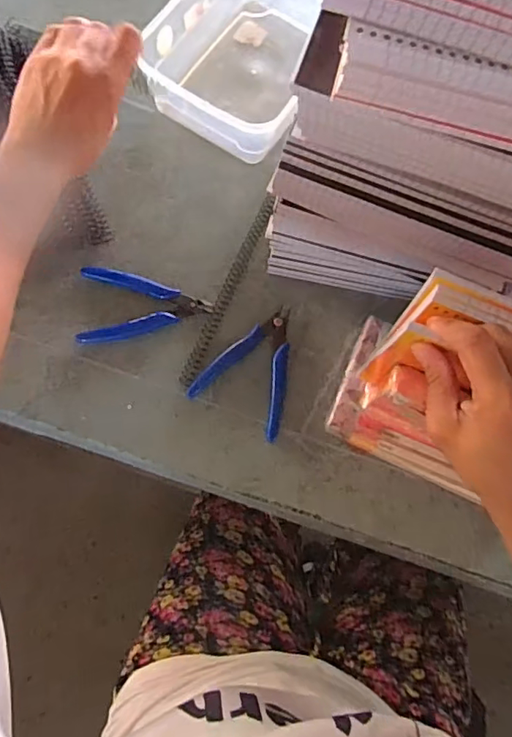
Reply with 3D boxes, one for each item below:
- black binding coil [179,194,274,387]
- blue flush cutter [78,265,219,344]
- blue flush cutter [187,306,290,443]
[{"bbox_3d":[-0.025,-0.078,0.504,0.014,0.011,0.205,24,72,0],"label":"black binding coil"},{"bbox_3d":[-0.102,-0.057,0.497,0.118,0.006,0.073,3,73,-6],"label":"blue flush cutter"},{"bbox_3d":[0.007,-0.003,0.484,0.083,0.014,0.114,31,72,3],"label":"blue flush cutter"}]

